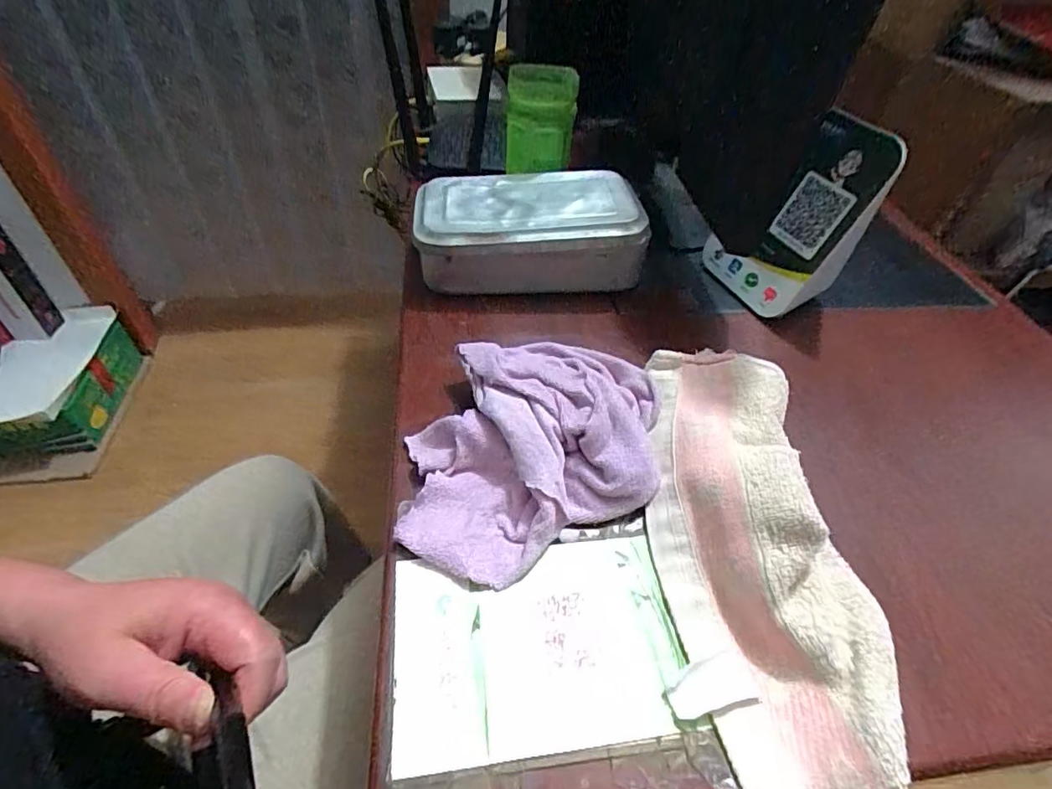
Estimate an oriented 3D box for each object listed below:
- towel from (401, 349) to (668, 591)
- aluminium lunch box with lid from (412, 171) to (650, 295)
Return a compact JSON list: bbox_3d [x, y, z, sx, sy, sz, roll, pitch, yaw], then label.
[{"bbox_3d":[0.005,0.026,0.336,0.154,0.042,0.183,9,46,5],"label":"towel"},{"bbox_3d":[0.001,-0.151,0.491,0.202,0.073,0.121,1,49,-4],"label":"aluminium lunch box with lid"}]

